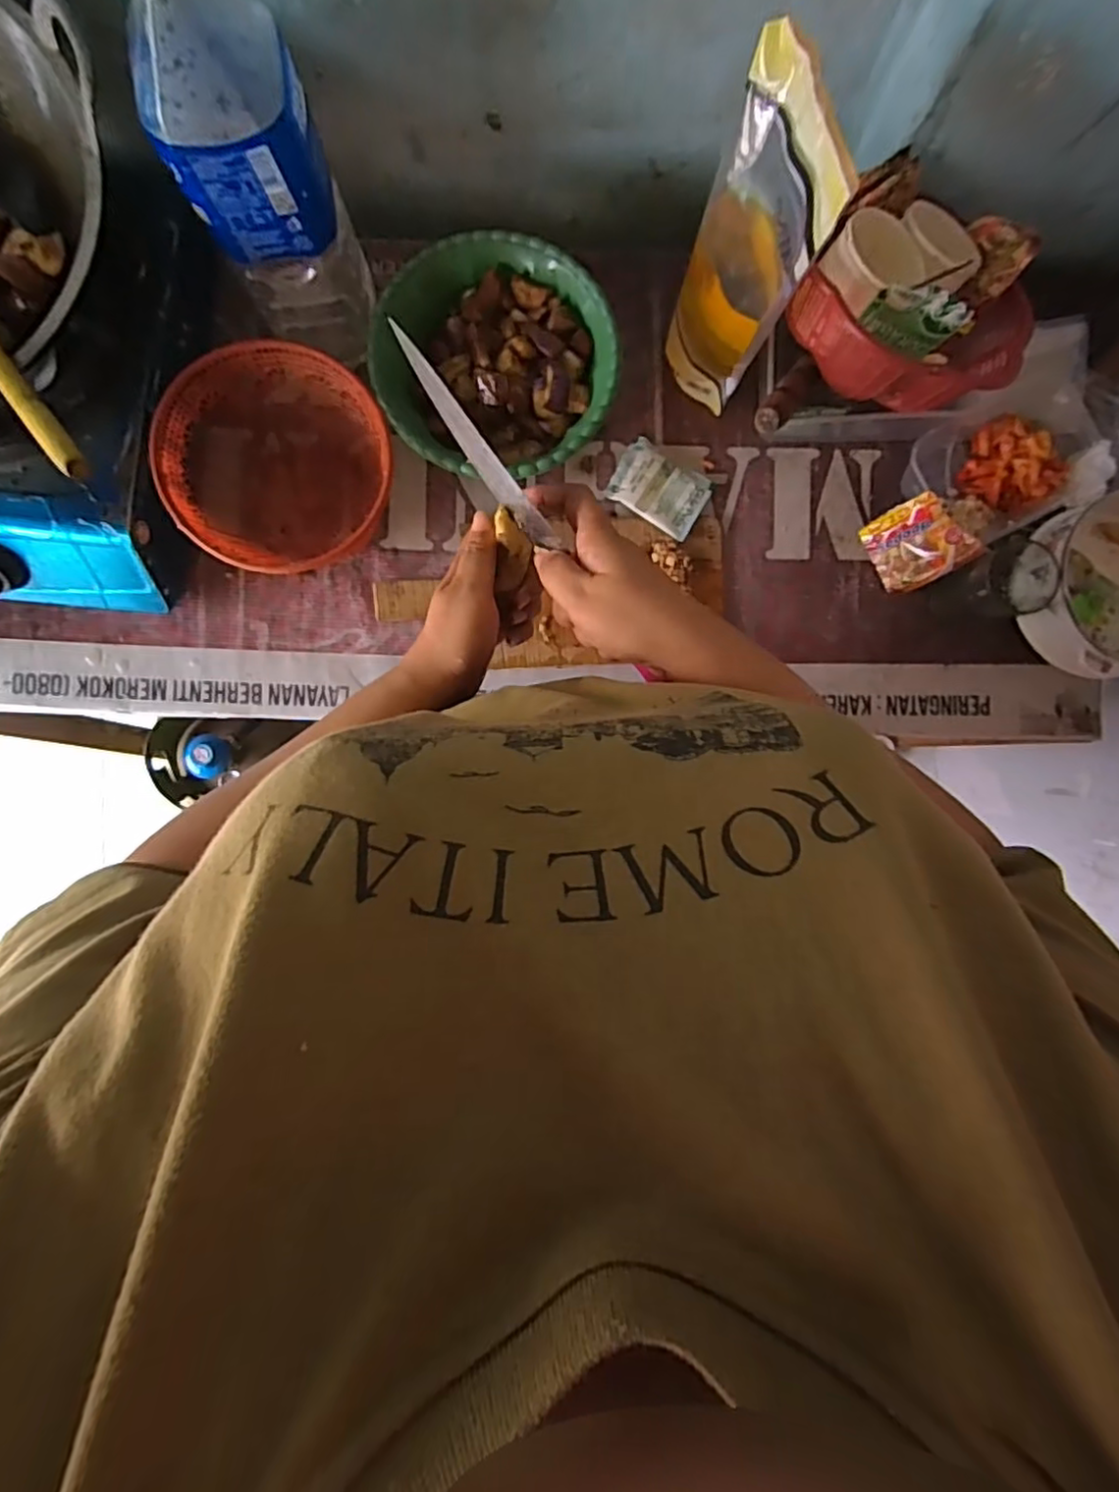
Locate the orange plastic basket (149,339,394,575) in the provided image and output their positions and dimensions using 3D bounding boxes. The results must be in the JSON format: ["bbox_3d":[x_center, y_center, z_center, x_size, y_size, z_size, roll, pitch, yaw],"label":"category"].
[{"bbox_3d":[-0.254,-0.252,0.571,0.188,0.111,0.189,0,88,-2],"label":"orange plastic basket"}]

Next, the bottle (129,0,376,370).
[{"bbox_3d":[-0.221,-0.414,0.475,0.103,0.309,0.080,-9,89,-2],"label":"bottle"}]

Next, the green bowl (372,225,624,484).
[{"bbox_3d":[-0.058,-0.353,0.588,0.214,0.080,0.196,0,88,-2],"label":"green bowl"}]

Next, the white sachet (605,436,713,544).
[{"bbox_3d":[0.100,-0.256,0.626,0.092,0.013,0.067,33,88,-1],"label":"white sachet"}]

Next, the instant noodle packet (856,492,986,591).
[{"bbox_3d":[0.347,-0.197,0.608,0.006,0.083,0.077,-21,86,-45],"label":"instant noodle packet"}]

